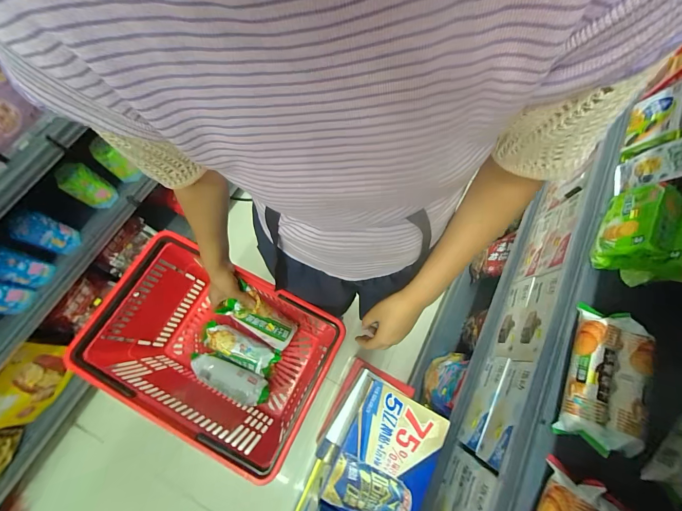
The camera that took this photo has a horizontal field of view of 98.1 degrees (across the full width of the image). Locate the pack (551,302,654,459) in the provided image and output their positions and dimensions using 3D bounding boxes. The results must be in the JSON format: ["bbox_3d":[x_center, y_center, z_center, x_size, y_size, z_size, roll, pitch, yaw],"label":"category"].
[{"bbox_3d":[0.460,0.209,0.508,0.104,0.049,0.229,23,73,6],"label":"pack"}]

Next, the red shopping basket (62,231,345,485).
[{"bbox_3d":[-0.261,0.212,0.691,0.451,0.269,0.305,26,73,7],"label":"red shopping basket"}]

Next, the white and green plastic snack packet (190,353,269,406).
[{"bbox_3d":[-0.275,0.301,0.724,0.207,0.036,0.072,25,73,7],"label":"white and green plastic snack packet"}]

